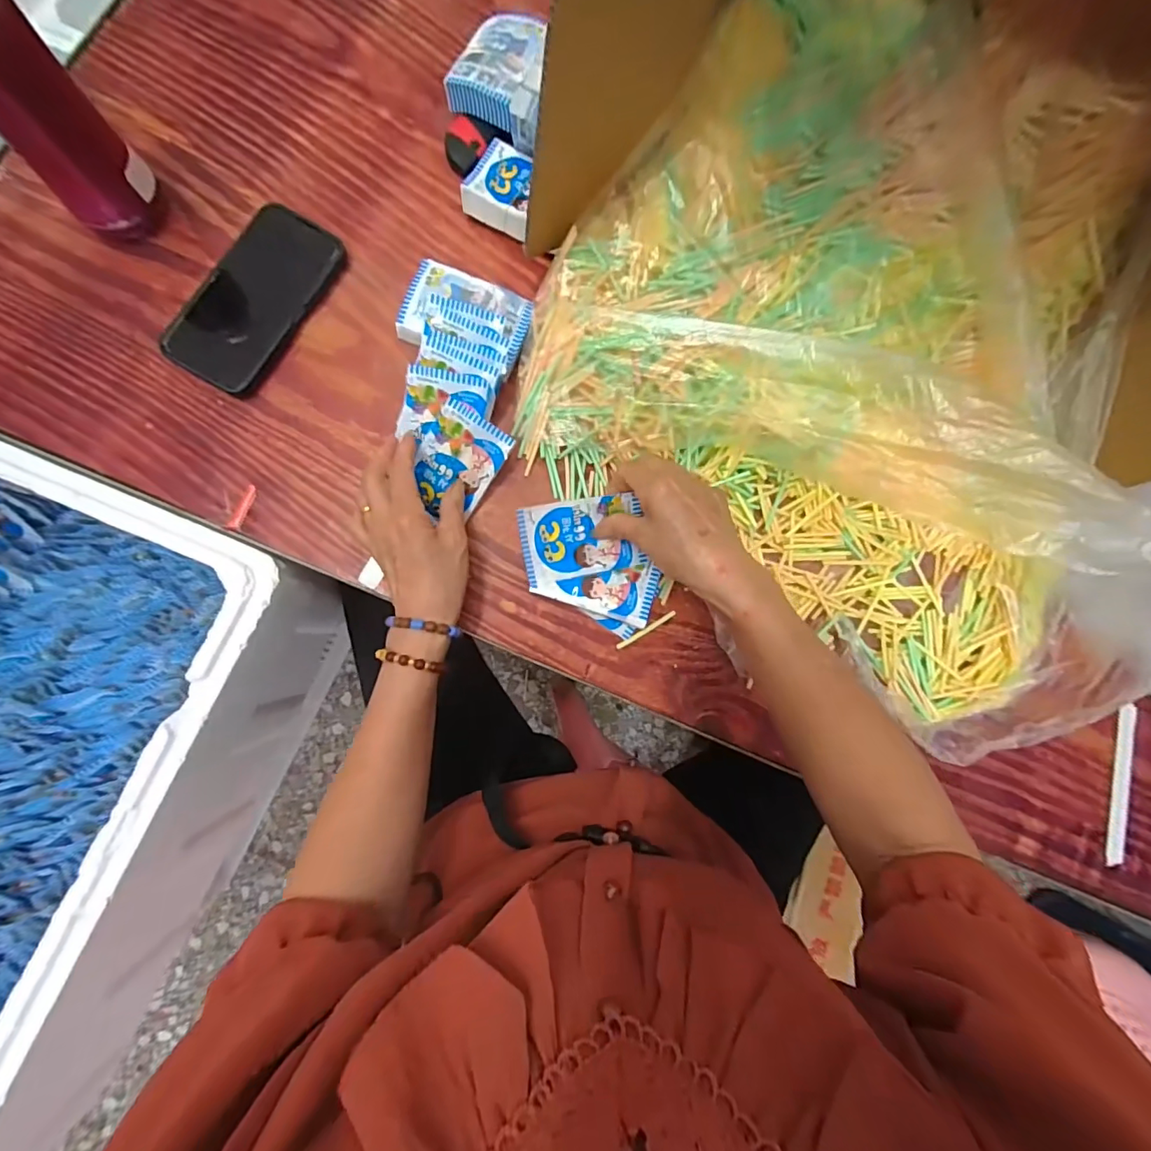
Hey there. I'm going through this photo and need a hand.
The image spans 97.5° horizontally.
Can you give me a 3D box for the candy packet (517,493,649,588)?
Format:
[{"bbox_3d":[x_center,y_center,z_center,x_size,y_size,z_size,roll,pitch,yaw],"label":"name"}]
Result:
[{"bbox_3d":[0.003,-0.031,0.428,0.096,0.014,0.065,-12,97,-8],"label":"candy packet"}]

